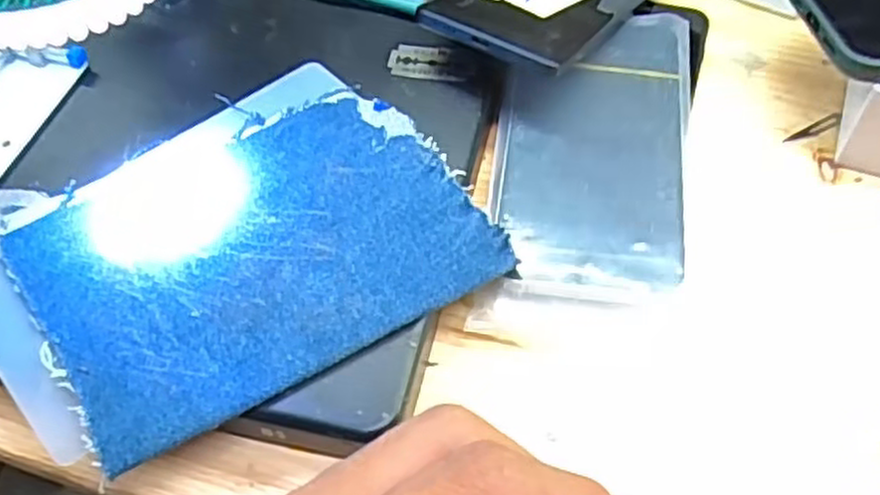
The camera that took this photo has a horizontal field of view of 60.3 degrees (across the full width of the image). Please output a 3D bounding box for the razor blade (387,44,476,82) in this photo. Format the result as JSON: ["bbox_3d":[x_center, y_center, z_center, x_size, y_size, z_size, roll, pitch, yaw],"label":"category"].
[{"bbox_3d":[-0.004,-0.089,0.362,0.041,0.004,0.023,6,55,7],"label":"razor blade"}]

